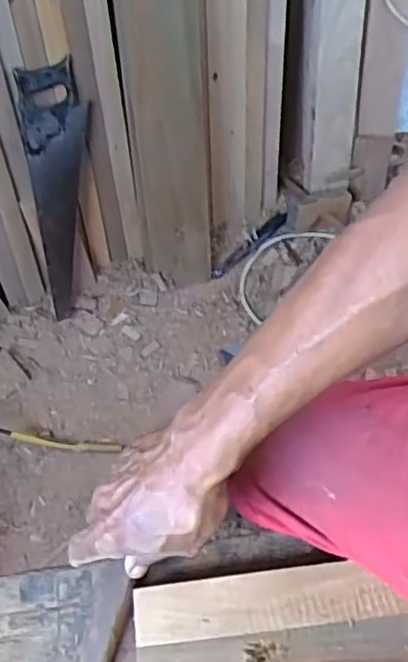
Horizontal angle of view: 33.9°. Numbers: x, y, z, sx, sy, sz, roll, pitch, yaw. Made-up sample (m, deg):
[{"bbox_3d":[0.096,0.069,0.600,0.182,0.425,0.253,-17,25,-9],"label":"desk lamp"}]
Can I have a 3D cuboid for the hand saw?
[{"bbox_3d":[-0.249,-0.240,1.207,0.113,0.476,0.032,-23,46,-26],"label":"hand saw"}]

